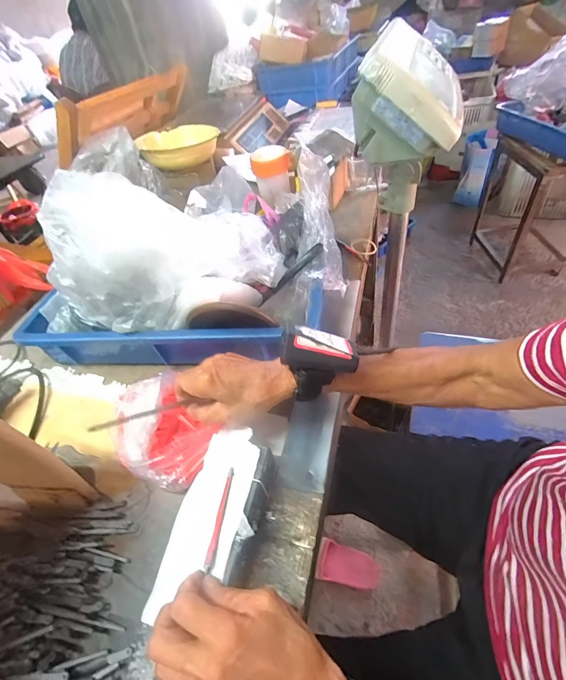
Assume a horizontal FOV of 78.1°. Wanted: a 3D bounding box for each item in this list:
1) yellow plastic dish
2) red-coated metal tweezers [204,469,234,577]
[{"bbox_3d":[-0.244,-0.464,0.840,0.190,0.055,0.136,-17,47,-4],"label":"yellow plastic dish"},{"bbox_3d":[-0.055,0.155,0.309,0.007,0.005,0.083,1,43,8],"label":"red-coated metal tweezers"}]

